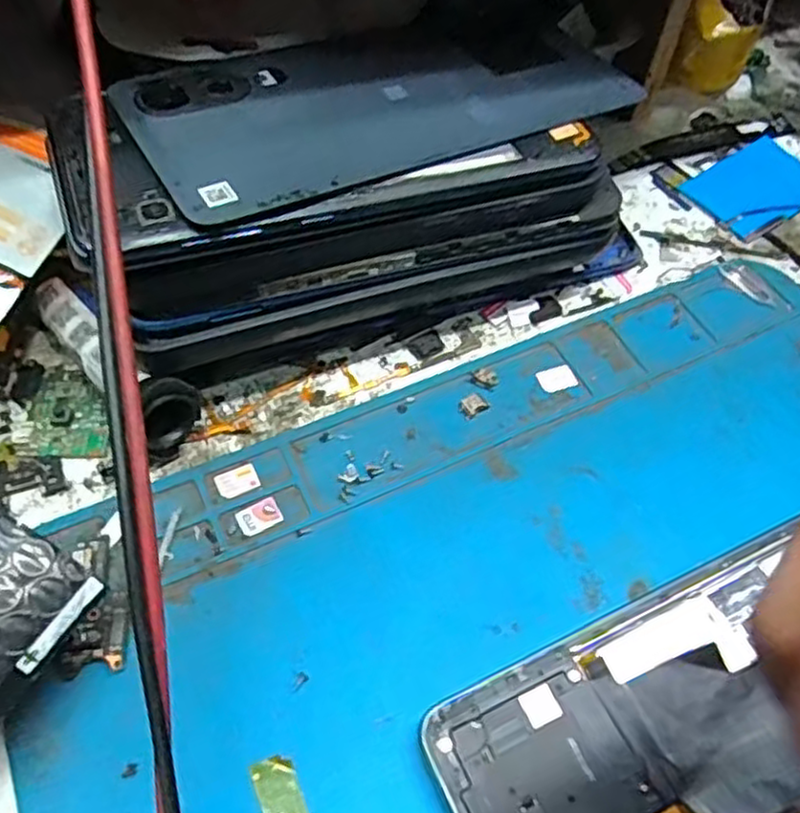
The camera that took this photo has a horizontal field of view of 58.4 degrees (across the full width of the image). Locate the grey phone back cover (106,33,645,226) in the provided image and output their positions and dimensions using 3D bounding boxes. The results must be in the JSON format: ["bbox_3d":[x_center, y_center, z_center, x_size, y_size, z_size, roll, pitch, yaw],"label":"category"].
[{"bbox_3d":[-0.004,-0.099,0.226,0.156,0.004,0.074,-24,59,-23],"label":"grey phone back cover"}]

